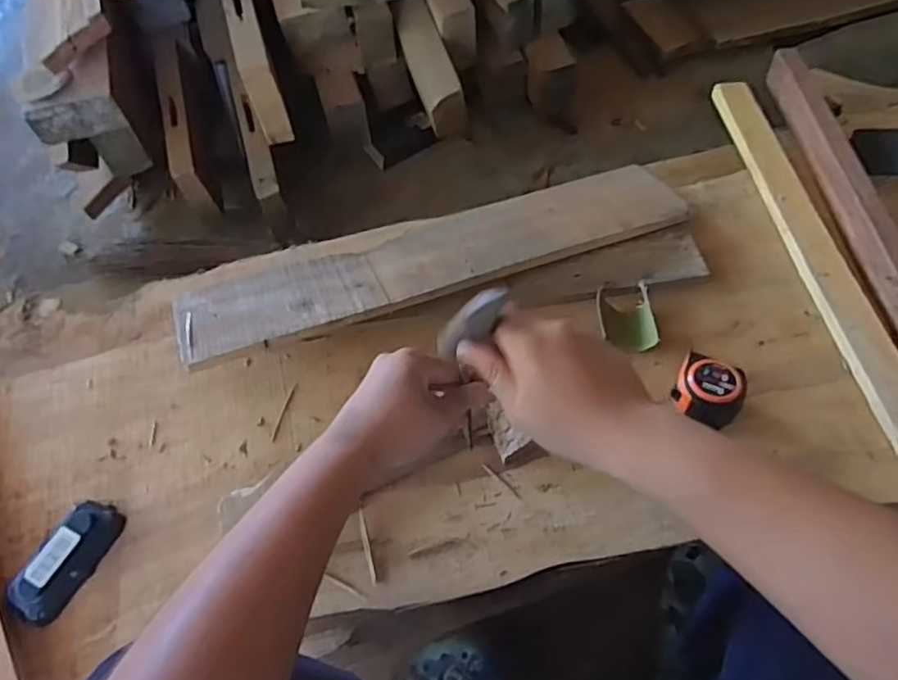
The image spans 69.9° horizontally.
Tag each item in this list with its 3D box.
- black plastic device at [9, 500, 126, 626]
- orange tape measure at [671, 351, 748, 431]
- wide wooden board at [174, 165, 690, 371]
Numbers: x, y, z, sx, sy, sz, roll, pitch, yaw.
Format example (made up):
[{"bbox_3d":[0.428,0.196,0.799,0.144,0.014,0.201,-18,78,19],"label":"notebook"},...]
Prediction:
[{"bbox_3d":[-0.359,0.206,0.604,0.048,0.033,0.113,20,64,14],"label":"black plastic device"},{"bbox_3d":[0.262,0.054,0.649,0.069,0.046,0.062,28,66,17],"label":"orange tape measure"},{"bbox_3d":[-0.008,-0.095,0.747,0.592,0.019,0.121,-18,47,-11],"label":"wide wooden board"}]

